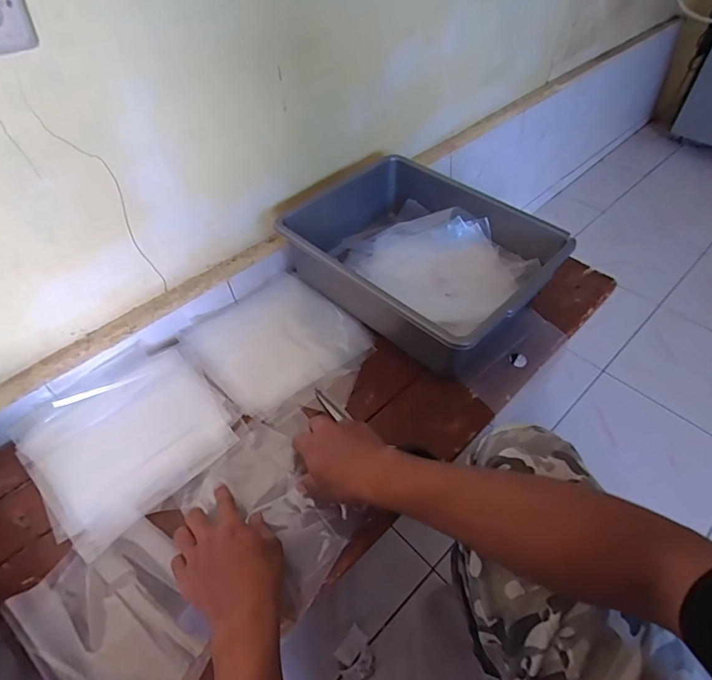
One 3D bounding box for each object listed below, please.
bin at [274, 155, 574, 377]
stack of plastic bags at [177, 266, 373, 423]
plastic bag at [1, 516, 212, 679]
[{"bbox_3d":[0.098,-0.127,0.747,0.307,0.131,0.393,-34,56,-26],"label":"bin"},{"bbox_3d":[-0.129,-0.003,0.725,0.231,0.015,0.253,-34,56,-26],"label":"stack of plastic bags"},{"bbox_3d":[-0.245,0.295,0.475,0.208,0.026,0.149,32,56,26],"label":"plastic bag"}]

